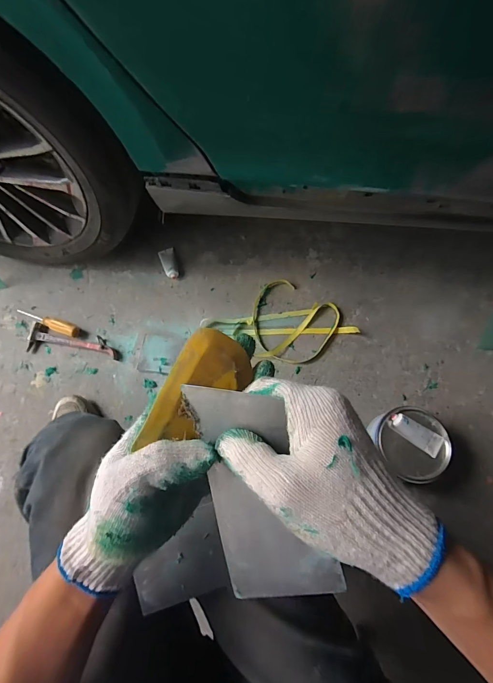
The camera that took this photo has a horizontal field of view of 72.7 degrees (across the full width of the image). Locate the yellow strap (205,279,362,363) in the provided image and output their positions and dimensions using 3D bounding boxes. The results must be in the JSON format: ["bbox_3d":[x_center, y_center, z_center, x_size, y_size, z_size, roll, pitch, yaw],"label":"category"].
[{"bbox_3d":[0.082,-0.040,0.868,0.313,0.024,0.239,-31,71,-10],"label":"yellow strap"}]

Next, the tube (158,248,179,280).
[{"bbox_3d":[-0.216,-0.221,0.944,0.042,0.016,0.103,-18,69,-6],"label":"tube"}]

